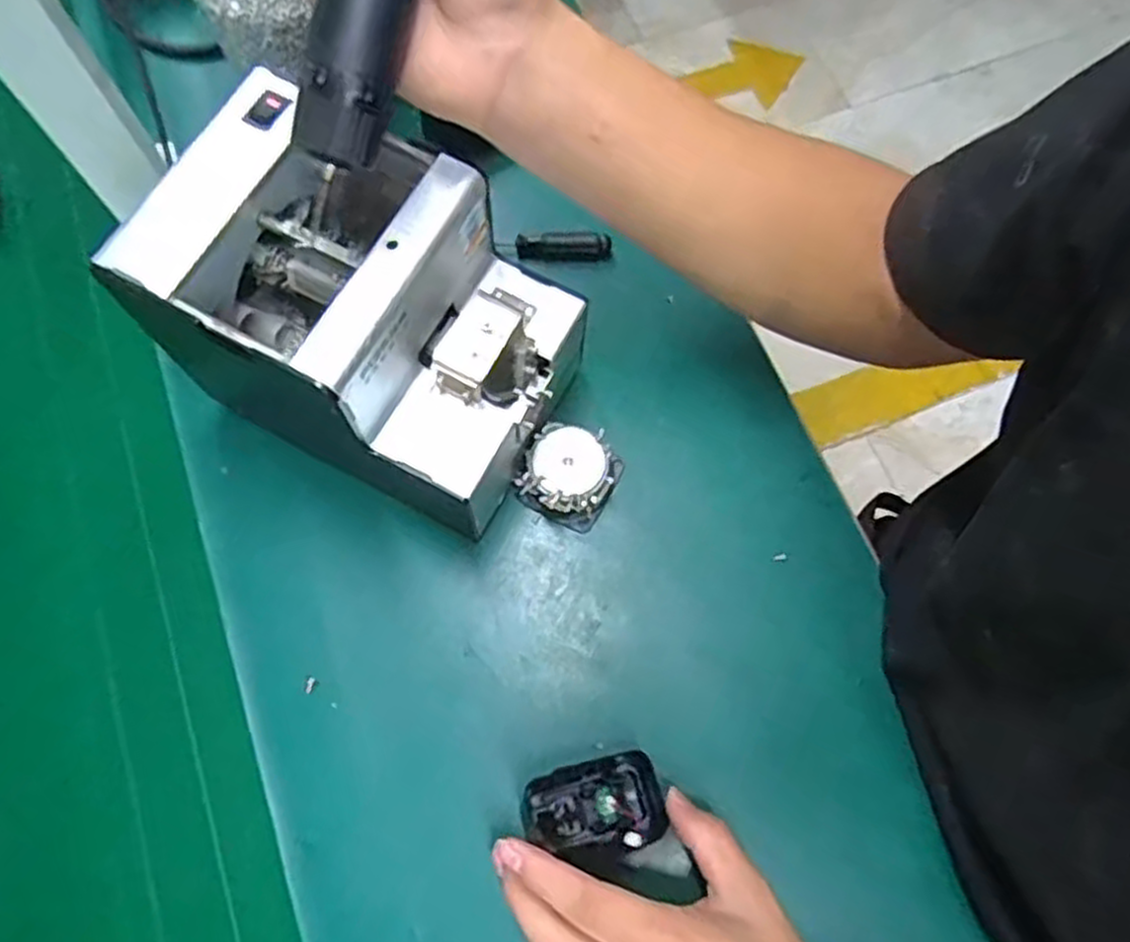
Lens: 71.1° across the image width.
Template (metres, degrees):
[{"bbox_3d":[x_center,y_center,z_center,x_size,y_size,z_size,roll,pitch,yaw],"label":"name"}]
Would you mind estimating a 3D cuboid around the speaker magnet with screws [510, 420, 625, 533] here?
[{"bbox_3d":[0.003,0.000,0.442,0.049,0.033,0.052,30,74,9],"label":"speaker magnet with screws"}]

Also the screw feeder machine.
[{"bbox_3d":[-0.096,-0.071,0.406,0.178,0.147,0.142,26,72,9],"label":"screw feeder machine"}]

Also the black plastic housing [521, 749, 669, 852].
[{"bbox_3d":[0.014,0.166,0.391,0.067,0.013,0.041,-14,72,-5],"label":"black plastic housing"}]

